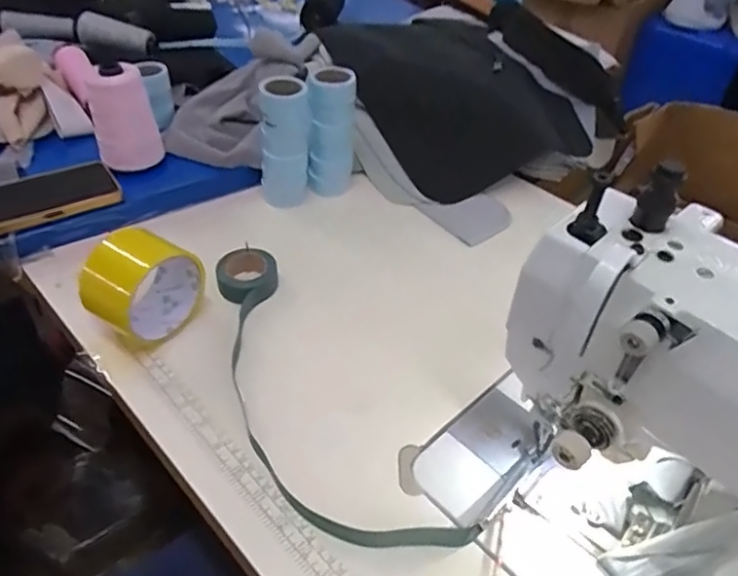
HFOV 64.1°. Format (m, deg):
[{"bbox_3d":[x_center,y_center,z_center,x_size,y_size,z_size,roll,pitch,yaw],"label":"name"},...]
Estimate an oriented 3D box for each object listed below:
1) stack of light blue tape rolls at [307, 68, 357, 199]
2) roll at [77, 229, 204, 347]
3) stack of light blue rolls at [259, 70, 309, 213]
[{"bbox_3d":[-0.043,-0.172,0.670,0.053,0.145,0.054,0,43,-2],"label":"stack of light blue tape rolls"},{"bbox_3d":[-0.197,-0.004,0.509,0.077,0.080,0.080,16,45,15],"label":"roll"},{"bbox_3d":[-0.093,-0.155,0.644,0.055,0.140,0.040,-7,44,-10],"label":"stack of light blue rolls"}]

